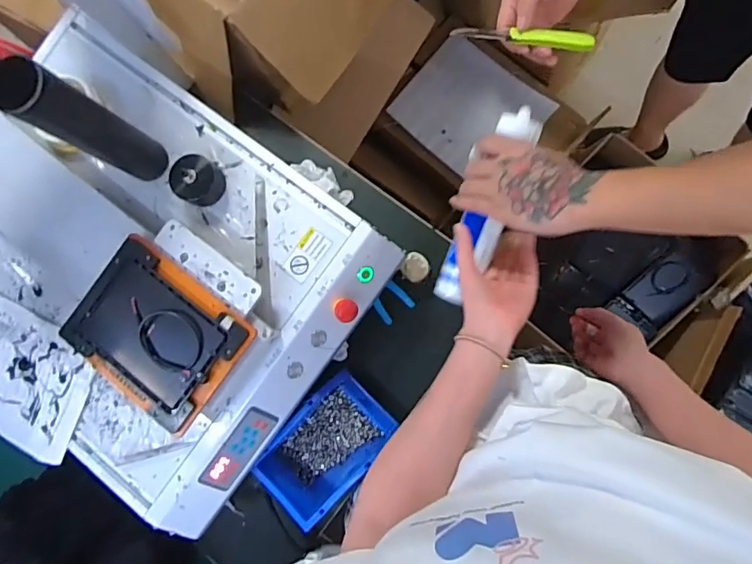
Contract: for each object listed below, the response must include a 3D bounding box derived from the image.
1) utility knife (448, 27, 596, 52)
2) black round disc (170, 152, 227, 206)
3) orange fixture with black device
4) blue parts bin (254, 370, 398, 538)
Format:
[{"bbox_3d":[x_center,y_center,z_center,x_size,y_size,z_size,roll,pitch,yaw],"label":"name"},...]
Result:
[{"bbox_3d":[0.177,-0.298,0.618,0.166,0.024,0.017,12,87,9],"label":"utility knife"},{"bbox_3d":[-0.223,-0.128,0.631,0.054,0.046,0.056,-1,85,9],"label":"black round disc"},{"bbox_3d":[-0.258,0.063,0.591,0.193,0.022,0.153,37,91,10],"label":"orange fixture with black device"},{"bbox_3d":[-0.068,0.233,0.715,0.120,0.078,0.184,41,92,10],"label":"blue parts bin"}]

